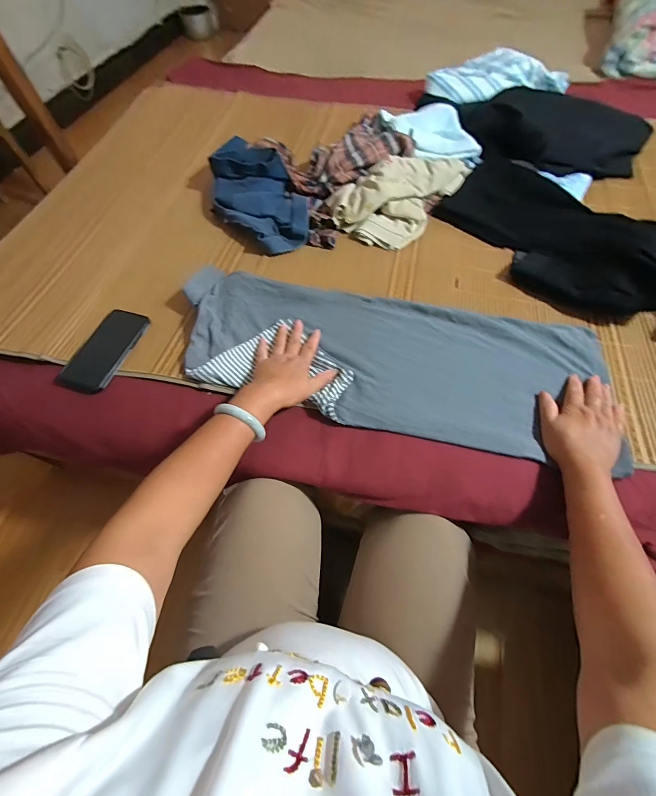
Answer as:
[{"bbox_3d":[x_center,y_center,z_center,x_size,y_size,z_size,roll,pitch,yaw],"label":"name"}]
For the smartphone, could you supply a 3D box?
[{"bbox_3d":[-0.374,-0.084,0.571,0.083,0.013,0.163,13,66,8],"label":"smartphone"}]

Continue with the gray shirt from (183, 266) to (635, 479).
[{"bbox_3d":[0.095,-0.070,0.555,0.677,0.029,0.256,13,66,7],"label":"gray shirt"}]

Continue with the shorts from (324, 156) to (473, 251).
[{"bbox_3d":[0.153,-0.463,0.732,0.192,0.064,0.315,34,70,17],"label":"shorts"}]

